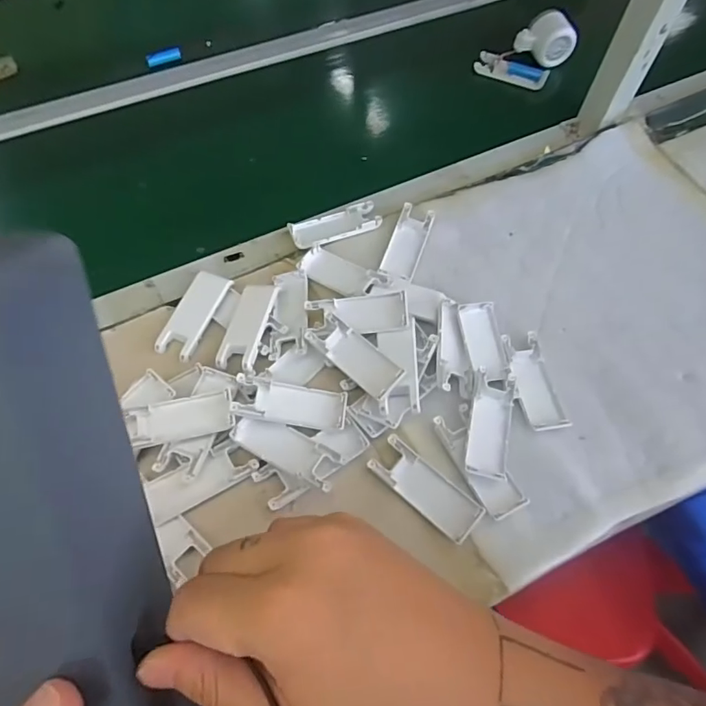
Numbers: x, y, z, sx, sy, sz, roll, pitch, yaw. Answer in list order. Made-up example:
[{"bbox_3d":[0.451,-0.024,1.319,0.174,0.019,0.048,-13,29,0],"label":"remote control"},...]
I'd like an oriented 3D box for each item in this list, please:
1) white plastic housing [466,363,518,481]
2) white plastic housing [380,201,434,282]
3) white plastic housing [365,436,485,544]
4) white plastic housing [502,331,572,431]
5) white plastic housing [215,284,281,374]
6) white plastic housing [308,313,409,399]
[{"bbox_3d":[0.130,0.066,0.470,0.038,0.015,0.101,12,63,5],"label":"white plastic housing"},{"bbox_3d":[0.063,-0.126,0.575,0.038,0.014,0.099,18,64,8],"label":"white plastic housing"},{"bbox_3d":[0.065,0.120,0.451,0.103,0.014,0.037,40,69,17],"label":"white plastic housing"},{"bbox_3d":[0.181,0.028,0.501,0.041,0.013,0.105,-7,63,-5],"label":"white plastic housing"},{"bbox_3d":[-0.108,-0.027,0.519,0.038,0.020,0.099,11,63,4],"label":"white plastic housing"},{"bbox_3d":[0.003,-0.002,0.486,0.102,0.017,0.040,37,68,16],"label":"white plastic housing"}]

